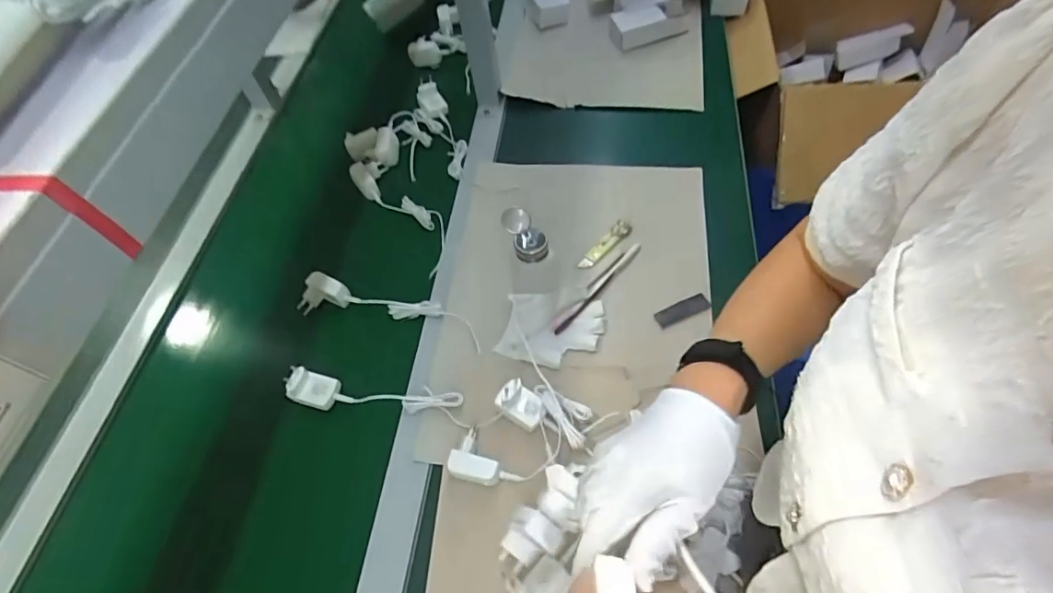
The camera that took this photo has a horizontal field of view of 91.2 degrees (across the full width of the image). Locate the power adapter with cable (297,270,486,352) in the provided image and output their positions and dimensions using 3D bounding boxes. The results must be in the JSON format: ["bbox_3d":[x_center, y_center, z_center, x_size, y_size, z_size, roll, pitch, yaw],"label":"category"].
[{"bbox_3d":[-0.191,0.019,0.724,0.264,0.050,0.047,11,63,10],"label":"power adapter with cable"}]

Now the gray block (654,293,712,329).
[{"bbox_3d":[0.206,0.019,0.680,0.074,0.007,0.026,-23,62,-8],"label":"gray block"}]

